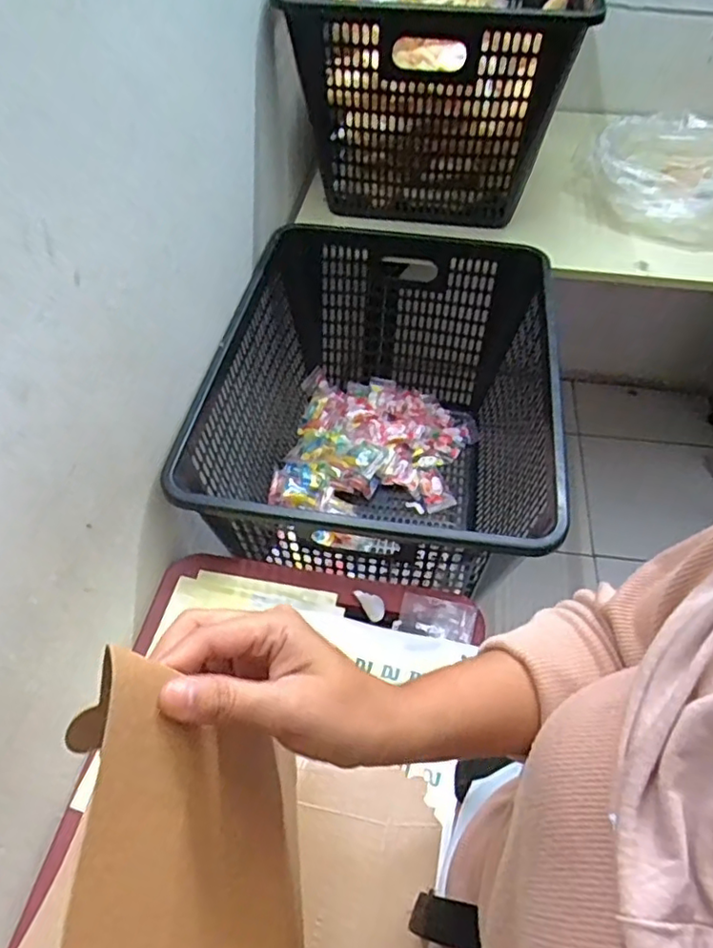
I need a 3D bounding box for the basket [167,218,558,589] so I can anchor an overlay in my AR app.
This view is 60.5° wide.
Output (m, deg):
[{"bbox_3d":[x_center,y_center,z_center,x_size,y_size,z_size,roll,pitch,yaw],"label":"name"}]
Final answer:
[{"bbox_3d":[0.037,-0.070,0.897,0.418,0.326,0.570,8,52,6],"label":"basket"}]

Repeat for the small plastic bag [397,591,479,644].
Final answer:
[{"bbox_3d":[0.090,0.156,0.673,0.082,0.011,0.043,11,52,8],"label":"small plastic bag"}]

